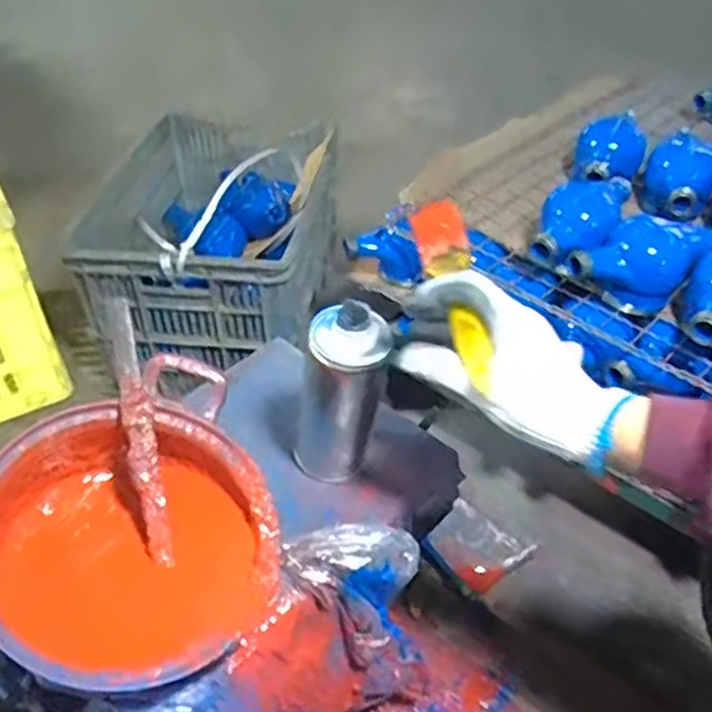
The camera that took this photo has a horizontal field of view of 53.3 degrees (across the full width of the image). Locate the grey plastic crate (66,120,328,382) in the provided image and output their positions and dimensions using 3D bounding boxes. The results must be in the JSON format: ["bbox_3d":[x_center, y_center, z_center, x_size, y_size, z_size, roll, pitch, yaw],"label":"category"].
[{"bbox_3d":[-0.227,-0.222,1.153,0.347,0.164,0.498,3,41,2],"label":"grey plastic crate"}]

